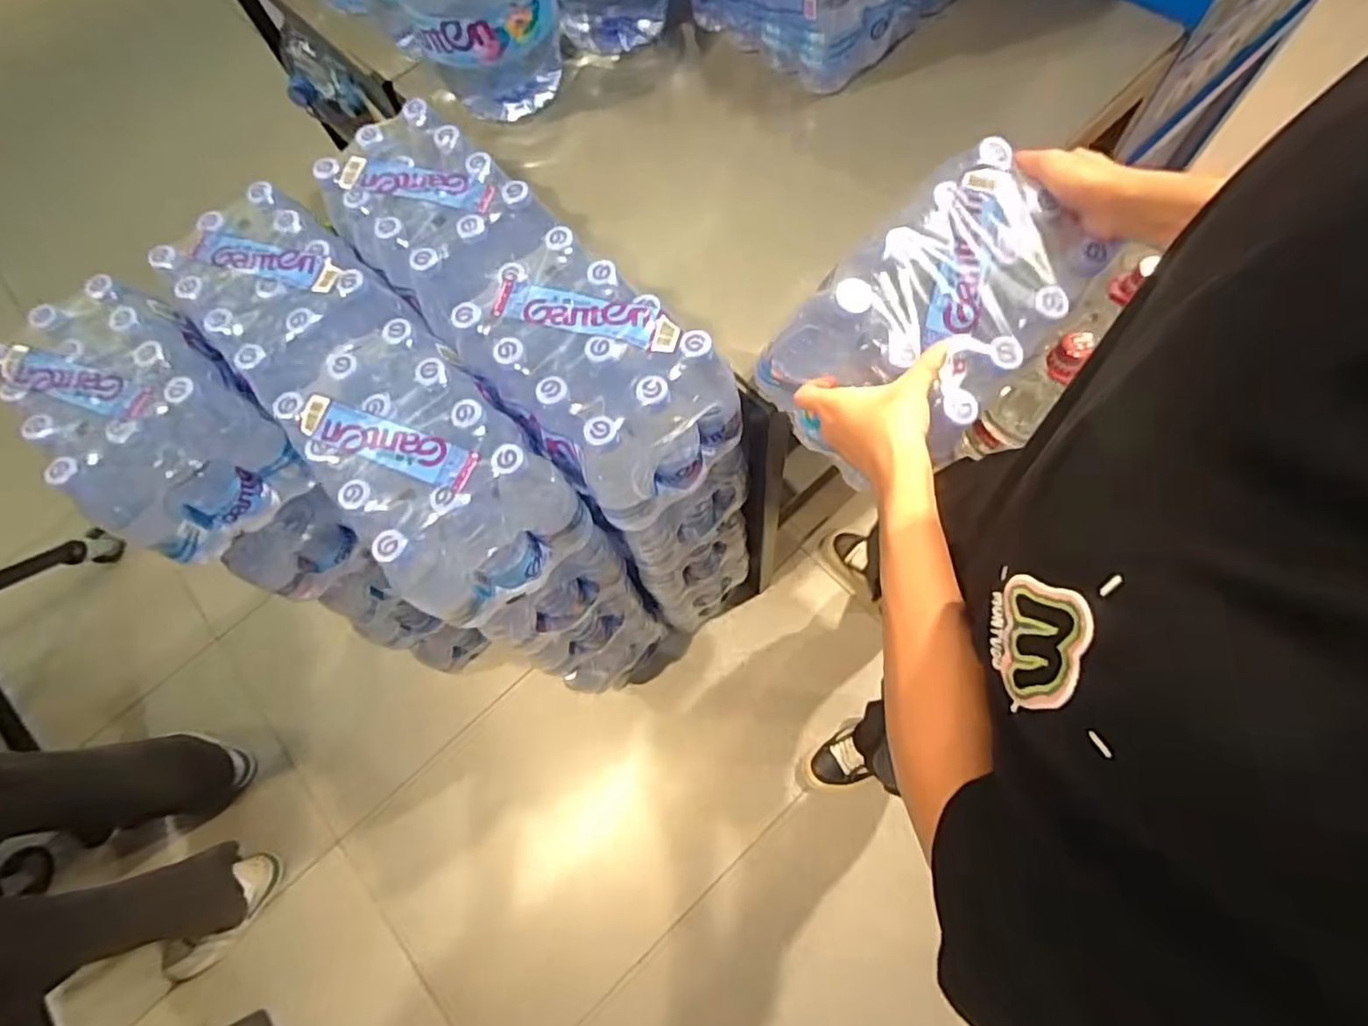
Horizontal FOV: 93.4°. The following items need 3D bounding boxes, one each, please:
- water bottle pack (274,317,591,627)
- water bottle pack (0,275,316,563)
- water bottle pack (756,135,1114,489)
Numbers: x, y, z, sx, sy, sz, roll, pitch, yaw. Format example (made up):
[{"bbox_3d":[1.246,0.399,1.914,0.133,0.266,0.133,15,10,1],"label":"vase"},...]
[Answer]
[{"bbox_3d":[-0.268,-0.059,0.697,0.188,0.165,0.305,-36,70,-8],"label":"water bottle pack"},{"bbox_3d":[-0.613,-0.109,0.758,0.191,0.180,0.251,-40,71,-10],"label":"water bottle pack"},{"bbox_3d":[0.226,-0.181,0.617,0.184,0.167,0.278,42,78,12],"label":"water bottle pack"}]

